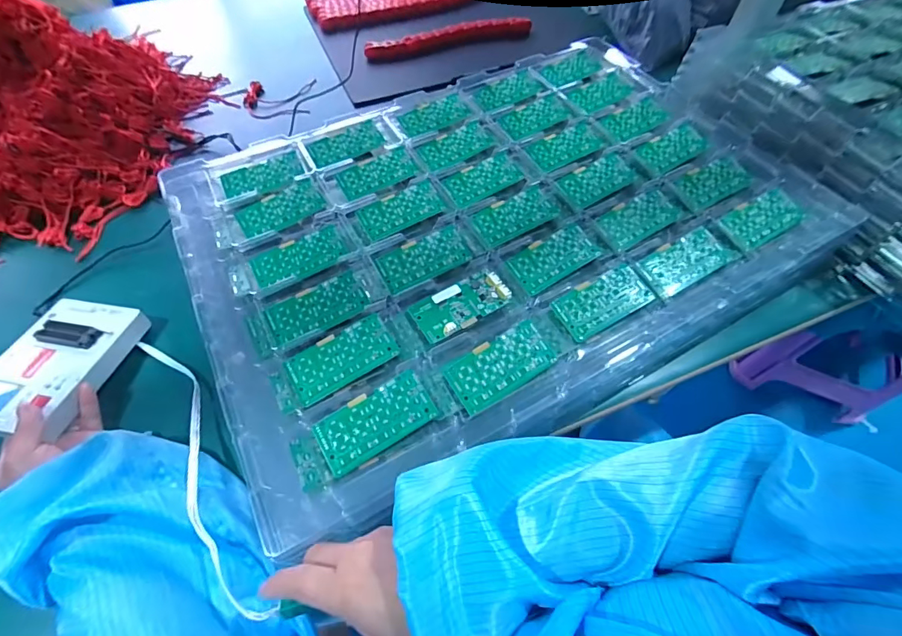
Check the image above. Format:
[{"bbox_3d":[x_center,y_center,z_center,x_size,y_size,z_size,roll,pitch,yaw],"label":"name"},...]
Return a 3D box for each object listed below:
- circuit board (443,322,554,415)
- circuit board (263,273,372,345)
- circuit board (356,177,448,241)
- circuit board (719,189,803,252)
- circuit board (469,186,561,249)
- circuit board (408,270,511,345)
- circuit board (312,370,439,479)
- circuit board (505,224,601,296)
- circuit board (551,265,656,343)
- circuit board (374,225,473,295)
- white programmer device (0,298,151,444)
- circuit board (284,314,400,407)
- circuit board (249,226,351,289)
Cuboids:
[{"bbox_3d":[0.044,0.042,0.372,0.094,0.010,0.044,-29,64,-16],"label":"circuit board"},{"bbox_3d":[-0.127,-0.010,0.399,0.091,0.005,0.043,-25,63,-14],"label":"circuit board"},{"bbox_3d":[-0.055,-0.121,0.470,0.094,0.004,0.051,-29,64,-16],"label":"circuit board"},{"bbox_3d":[0.339,-0.109,0.455,0.086,0.006,0.047,-28,63,-15],"label":"circuit board"},{"bbox_3d":[0.072,-0.113,0.466,0.096,0.006,0.048,-26,63,-14],"label":"circuit board"},{"bbox_3d":[0.010,-0.013,0.405,0.093,0.006,0.045,-25,63,-14],"label":"circuit board"},{"bbox_3d":[-0.061,0.086,0.347,0.093,0.012,0.046,-28,63,-15],"label":"circuit board"},{"bbox_3d":[0.107,-0.063,0.434,0.097,0.004,0.047,-31,64,-17],"label":"circuit board"},{"bbox_3d":[0.146,-0.016,0.405,0.093,0.007,0.047,-26,63,-14],"label":"circuit board"},{"bbox_3d":[-0.027,-0.061,0.433,0.093,0.004,0.049,-27,63,-15],"label":"circuit board"},{"bbox_3d":[-0.407,0.044,0.432,0.107,0.034,0.153,11,60,7],"label":"white programmer device"},{"bbox_3d":[-0.096,0.036,0.376,0.093,0.004,0.046,-29,70,-13],"label":"circuit board"},{"bbox_3d":[-0.156,-0.063,0.434,0.093,0.007,0.045,-25,63,-14],"label":"circuit board"}]

